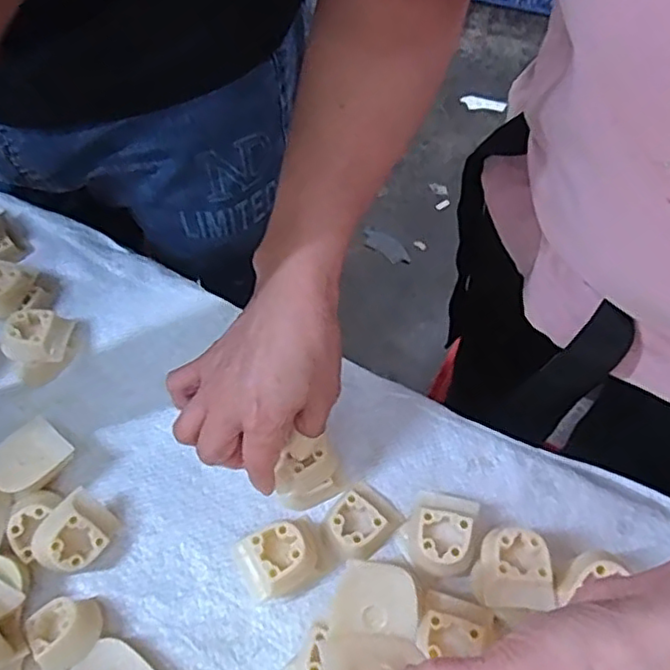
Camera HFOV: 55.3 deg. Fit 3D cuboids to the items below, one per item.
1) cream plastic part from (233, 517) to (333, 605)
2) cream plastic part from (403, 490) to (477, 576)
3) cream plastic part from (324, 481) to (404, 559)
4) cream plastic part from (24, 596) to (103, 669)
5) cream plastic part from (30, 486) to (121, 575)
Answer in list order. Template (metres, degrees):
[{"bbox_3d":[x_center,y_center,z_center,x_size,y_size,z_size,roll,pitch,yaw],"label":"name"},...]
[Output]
[{"bbox_3d":[-0.031,0.133,0.383,0.051,0.033,0.038,-27,62,-16],"label":"cream plastic part"},{"bbox_3d":[0.063,0.118,0.388,0.040,0.030,0.045,20,61,12],"label":"cream plastic part"},{"bbox_3d":[0.015,0.118,0.400,0.036,0.017,0.039,-39,66,-21],"label":"cream plastic part"},{"bbox_3d":[-0.153,0.167,0.364,0.037,0.020,0.035,-39,39,-15],"label":"cream plastic part"},{"bbox_3d":[-0.157,0.120,0.388,0.038,0.018,0.045,43,46,-13],"label":"cream plastic part"}]

